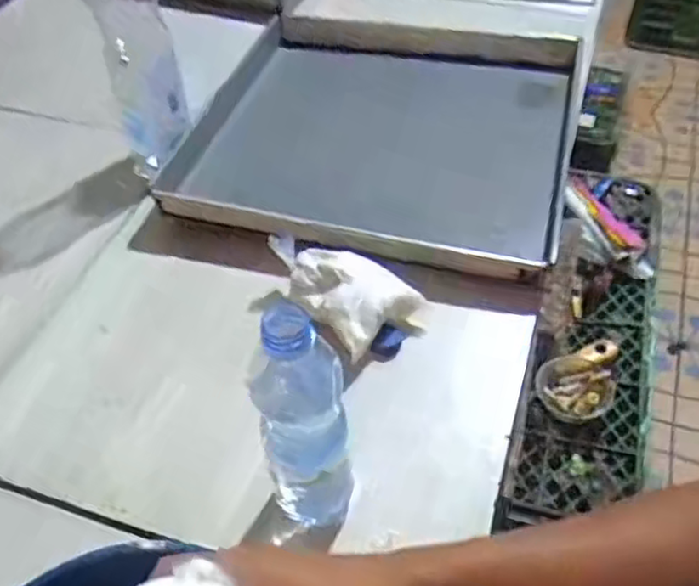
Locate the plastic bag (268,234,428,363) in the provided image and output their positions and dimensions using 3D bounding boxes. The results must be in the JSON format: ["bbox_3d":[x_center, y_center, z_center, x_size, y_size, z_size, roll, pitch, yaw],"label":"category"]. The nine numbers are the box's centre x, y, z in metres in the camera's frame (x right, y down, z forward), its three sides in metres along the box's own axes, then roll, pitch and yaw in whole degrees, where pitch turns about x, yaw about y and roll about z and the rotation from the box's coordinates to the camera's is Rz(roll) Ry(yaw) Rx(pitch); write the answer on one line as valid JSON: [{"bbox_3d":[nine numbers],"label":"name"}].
[{"bbox_3d":[-0.012,-0.007,0.698,0.096,0.061,0.173,-37,58,-24],"label":"plastic bag"}]

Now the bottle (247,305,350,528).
[{"bbox_3d":[-0.033,0.095,0.485,0.061,0.197,0.059,-12,51,-7],"label":"bottle"}]

